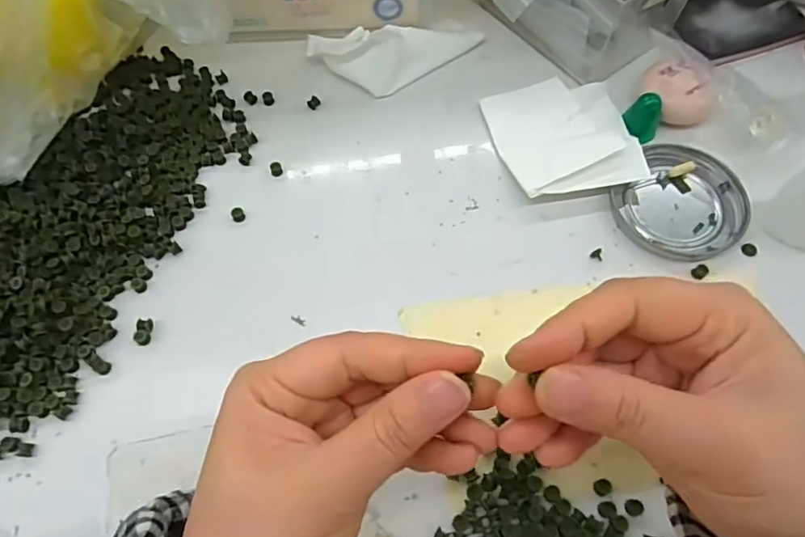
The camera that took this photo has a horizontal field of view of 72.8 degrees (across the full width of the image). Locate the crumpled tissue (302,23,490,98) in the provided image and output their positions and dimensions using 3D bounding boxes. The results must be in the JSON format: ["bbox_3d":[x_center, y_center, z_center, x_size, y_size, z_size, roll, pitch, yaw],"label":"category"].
[{"bbox_3d":[-0.004,-0.150,0.381,0.119,0.019,0.054,-8,65,-3],"label":"crumpled tissue"}]

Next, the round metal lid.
[{"bbox_3d":[0.170,-0.038,0.333,0.071,0.012,0.074,0,65,0],"label":"round metal lid"}]

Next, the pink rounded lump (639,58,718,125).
[{"bbox_3d":[0.178,-0.117,0.355,0.025,0.026,0.046,-22,67,-10],"label":"pink rounded lump"}]

